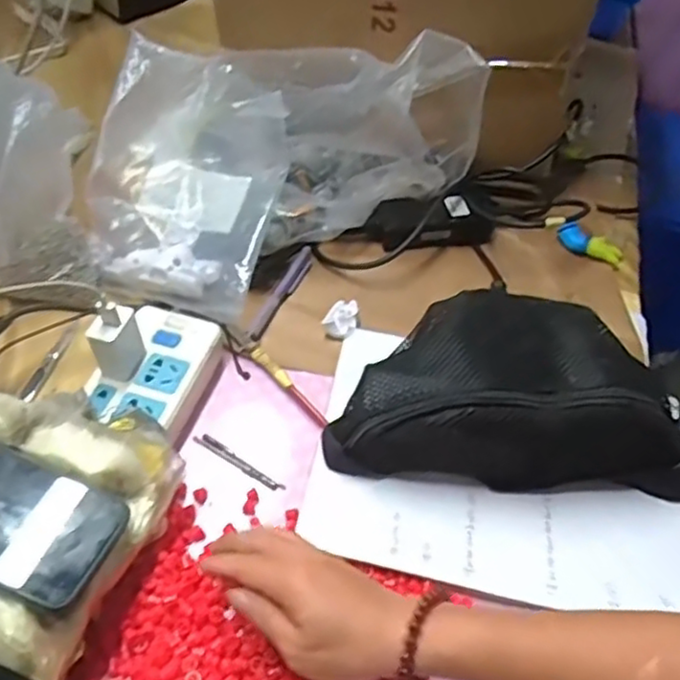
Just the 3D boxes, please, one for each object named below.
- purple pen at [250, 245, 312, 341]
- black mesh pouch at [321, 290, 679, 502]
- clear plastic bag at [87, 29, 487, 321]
[{"bbox_3d":[-0.056,-0.043,0.643,0.016,0.015,0.125,19,50,12],"label":"purple pen"},{"bbox_3d":[0.139,0.032,0.536,0.281,0.081,0.146,3,49,-2],"label":"black mesh pouch"},{"bbox_3d":[-0.059,-0.185,0.644,0.341,0.175,0.202,-30,57,-27],"label":"clear plastic bag"}]

